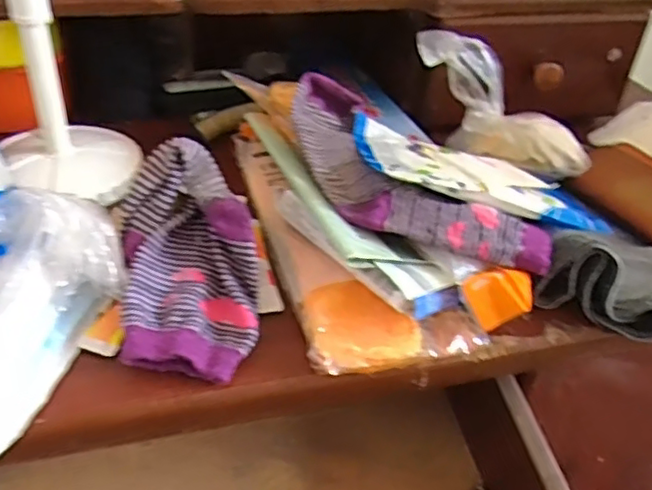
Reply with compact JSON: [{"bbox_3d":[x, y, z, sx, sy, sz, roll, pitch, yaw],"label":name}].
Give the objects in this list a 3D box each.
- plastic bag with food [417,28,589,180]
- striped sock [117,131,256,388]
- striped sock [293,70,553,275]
[{"bbox_3d":[0.128,-0.101,0.513,0.159,0.074,0.045,45,43,-1],"label":"plastic bag with food"},{"bbox_3d":[-0.078,0.008,0.368,0.077,0.079,0.107,-3,36,-10],"label":"striped sock"},{"bbox_3d":[0.049,-0.050,0.432,0.101,0.037,0.218,-27,46,-36],"label":"striped sock"}]

